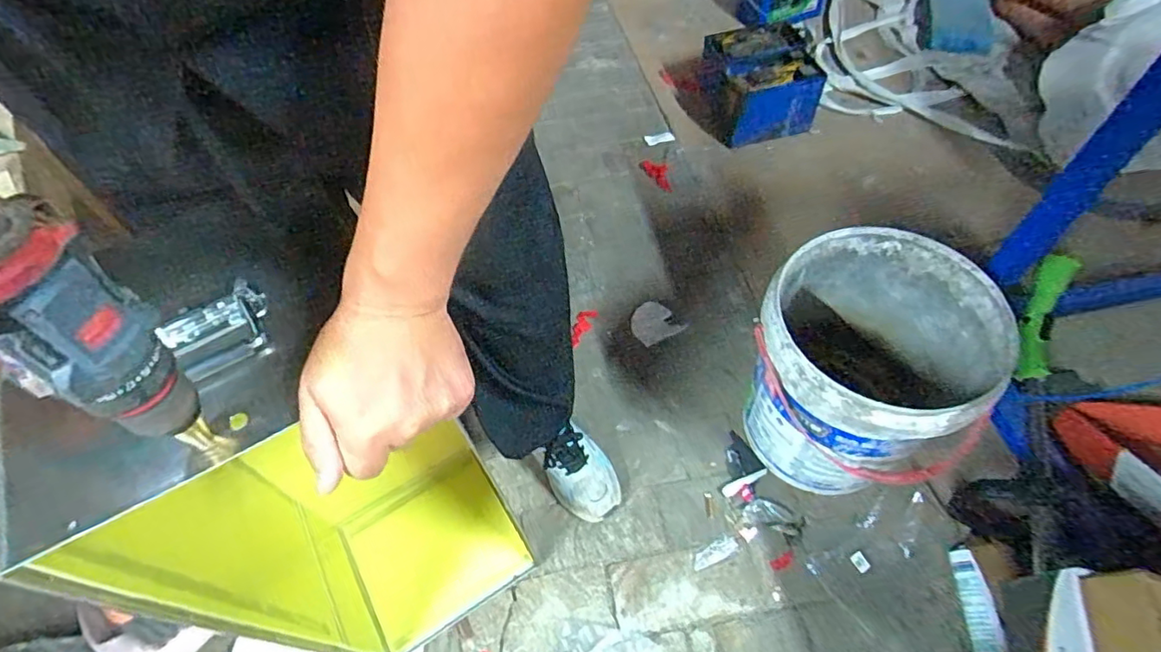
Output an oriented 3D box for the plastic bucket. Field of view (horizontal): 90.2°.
[{"bbox_3d":[0.416,0.070,0.902,0.300,0.329,0.293,-1,57,2],"label":"plastic bucket"}]

